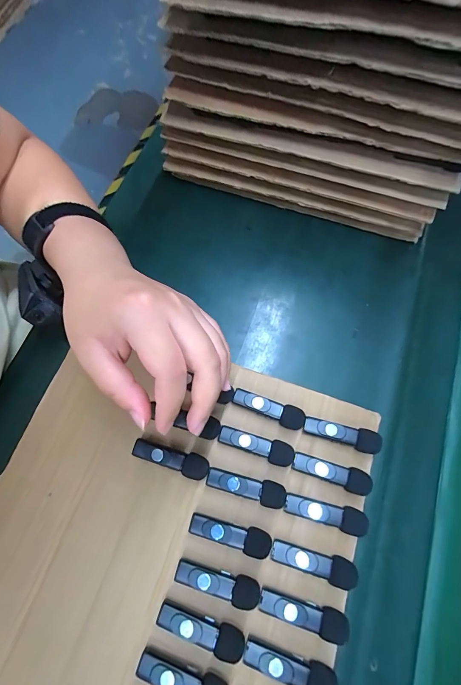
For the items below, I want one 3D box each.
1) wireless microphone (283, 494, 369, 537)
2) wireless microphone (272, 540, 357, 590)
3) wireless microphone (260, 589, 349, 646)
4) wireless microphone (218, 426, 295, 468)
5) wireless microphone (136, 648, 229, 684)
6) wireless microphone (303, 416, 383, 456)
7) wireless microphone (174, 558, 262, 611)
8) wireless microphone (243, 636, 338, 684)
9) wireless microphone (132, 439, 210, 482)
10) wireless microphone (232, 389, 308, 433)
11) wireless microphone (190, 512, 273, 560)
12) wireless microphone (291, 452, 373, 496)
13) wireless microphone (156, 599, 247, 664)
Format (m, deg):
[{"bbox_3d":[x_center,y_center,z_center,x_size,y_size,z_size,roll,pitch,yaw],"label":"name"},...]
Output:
[{"bbox_3d":[0.076,0.137,0.257,0.064,0.014,0.018,18,71,2],"label":"wireless microphone"},{"bbox_3d":[0.063,0.169,0.245,0.064,0.015,0.018,16,71,2],"label":"wireless microphone"},{"bbox_3d":[0.053,0.199,0.235,0.063,0.014,0.017,17,71,2],"label":"wireless microphone"},{"bbox_3d":[0.022,0.089,0.277,0.065,0.014,0.018,20,72,3],"label":"wireless microphone"},{"bbox_3d":[-0.033,0.235,0.222,0.064,0.016,0.017,18,71,2],"label":"wireless microphone"},{"bbox_3d":[0.096,0.080,0.278,0.064,0.012,0.018,16,71,2],"label":"wireless microphone"},{"bbox_3d":[-0.009,0.182,0.243,0.064,0.015,0.018,16,71,2],"label":"wireless microphone"},{"bbox_3d":[0.041,0.229,0.224,0.063,0.014,0.018,16,71,2],"label":"wireless microphone"},{"bbox_3d":[-0.050,0.098,0.272,0.066,0.015,0.019,21,72,3],"label":"wireless microphone"},{"bbox_3d":[0.034,0.060,0.285,0.066,0.013,0.018,21,72,3],"label":"wireless microphone"},{"bbox_3d":[0.000,0.152,0.255,0.064,0.013,0.019,18,71,2],"label":"wireless microphone"},{"bbox_3d":[0.084,0.108,0.267,0.064,0.014,0.018,21,72,3],"label":"wireless microphone"},{"bbox_3d":[-0.021,0.209,0.232,0.064,0.016,0.017,18,71,2],"label":"wireless microphone"}]

